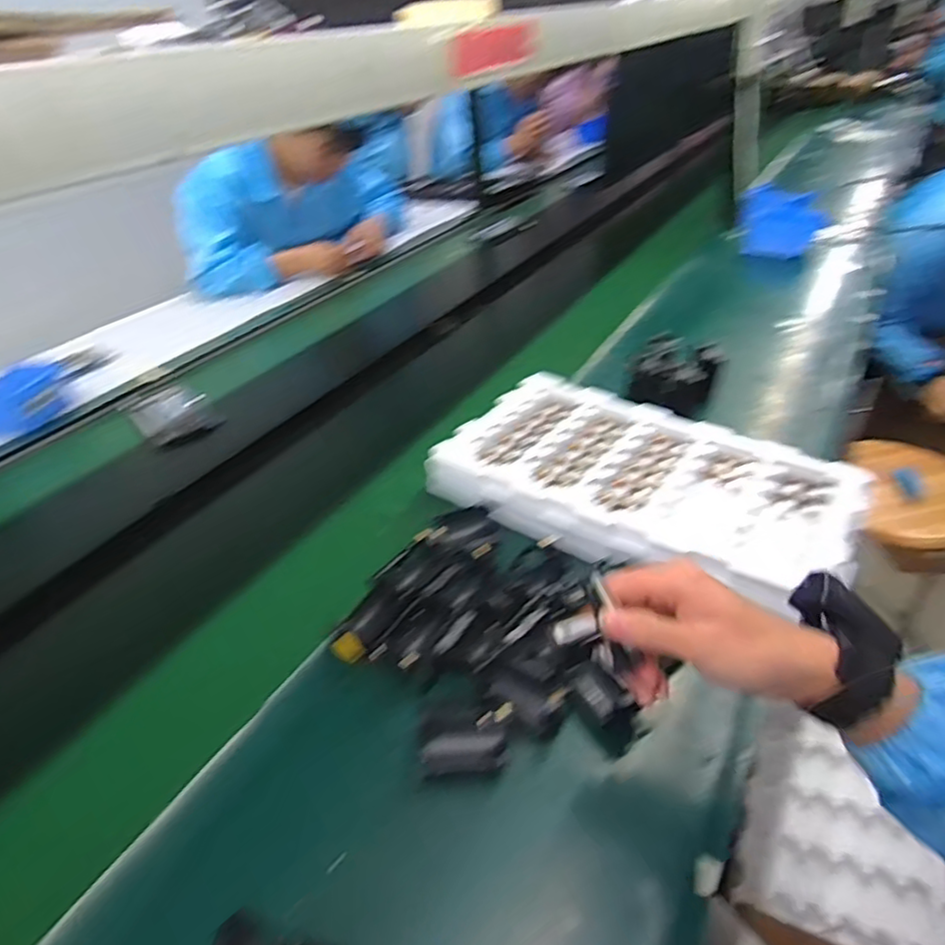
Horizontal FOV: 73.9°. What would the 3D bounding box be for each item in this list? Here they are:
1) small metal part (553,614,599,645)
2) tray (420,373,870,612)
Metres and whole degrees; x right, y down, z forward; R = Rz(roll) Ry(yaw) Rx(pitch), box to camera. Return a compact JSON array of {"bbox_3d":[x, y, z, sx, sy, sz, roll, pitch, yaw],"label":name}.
[{"bbox_3d":[0.069,0.103,0.416,0.034,0.006,0.015,-24,28,27],"label":"small metal part"},{"bbox_3d":[0.191,0.004,0.715,0.436,0.040,0.255,22,44,31],"label":"tray"}]

